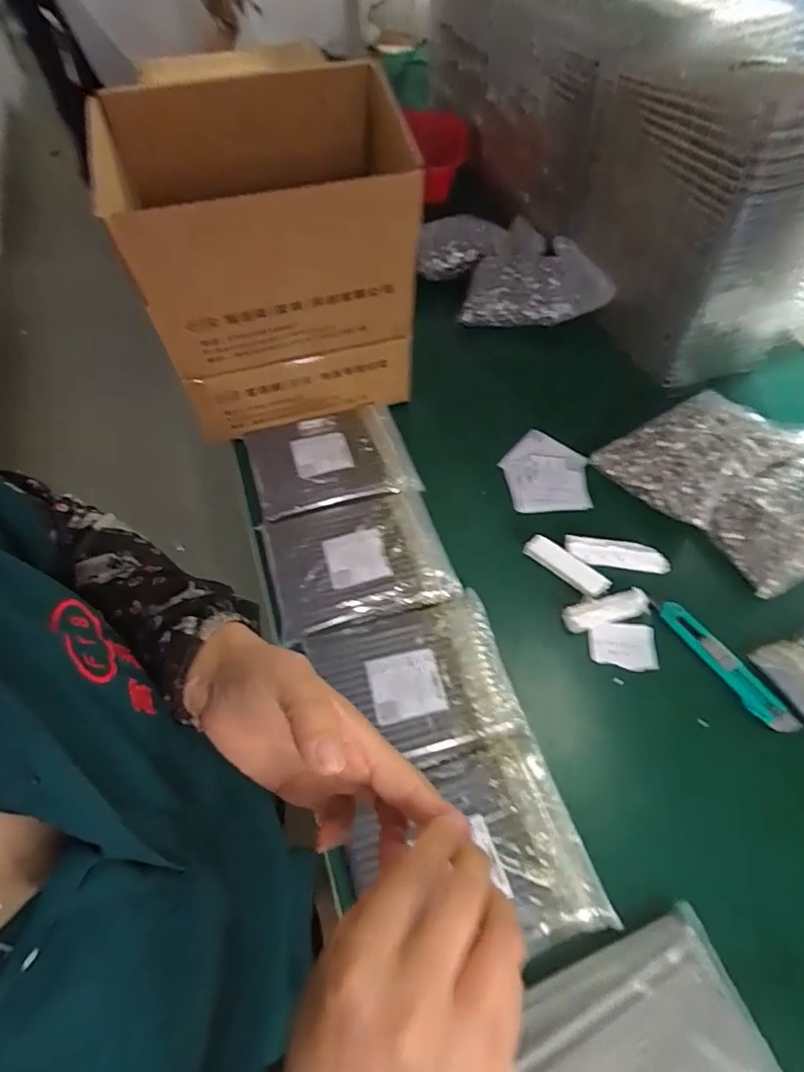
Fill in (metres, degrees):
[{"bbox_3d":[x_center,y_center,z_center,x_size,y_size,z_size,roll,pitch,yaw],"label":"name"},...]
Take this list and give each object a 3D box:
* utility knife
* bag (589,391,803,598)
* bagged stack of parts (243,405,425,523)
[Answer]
[{"bbox_3d":[0.308,0.122,0.541,0.029,0.008,0.155,-28,62,-18],"label":"utility knife"},{"bbox_3d":[0.402,-0.067,0.640,0.265,0.046,0.250,-22,60,-15],"label":"bag"},{"bbox_3d":[-0.084,-0.089,0.669,0.182,0.028,0.144,-13,58,-10],"label":"bagged stack of parts"}]

